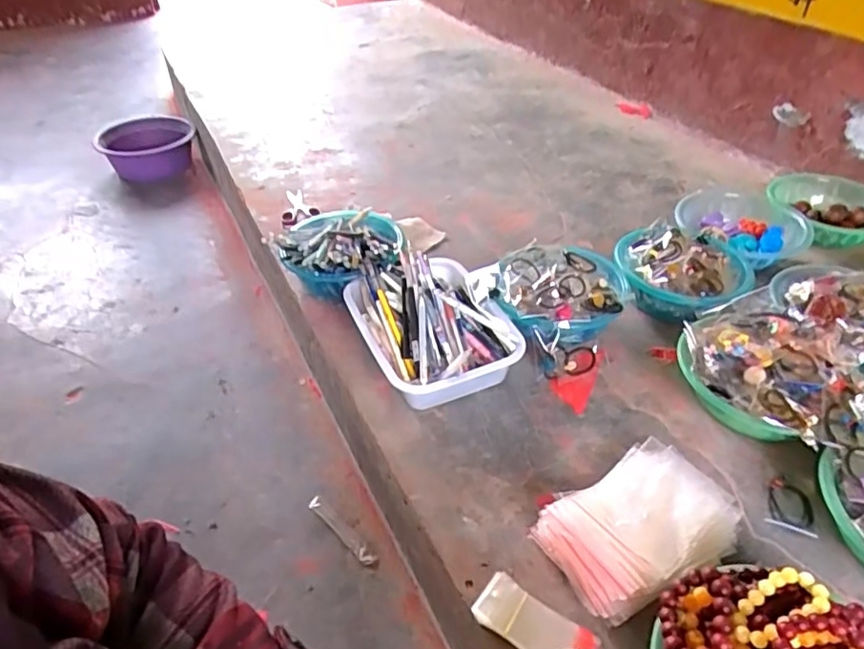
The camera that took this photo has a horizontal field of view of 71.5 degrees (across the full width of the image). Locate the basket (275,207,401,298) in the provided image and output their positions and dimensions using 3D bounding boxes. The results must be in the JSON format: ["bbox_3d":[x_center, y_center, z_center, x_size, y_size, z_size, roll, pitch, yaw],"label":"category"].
[{"bbox_3d":[-0.161,-0.145,1.122,0.219,0.116,0.253,1,41,1],"label":"basket"}]

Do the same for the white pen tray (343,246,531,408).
[{"bbox_3d":[-0.007,-0.005,0.940,0.196,0.118,0.291,-18,44,-19],"label":"white pen tray"}]

